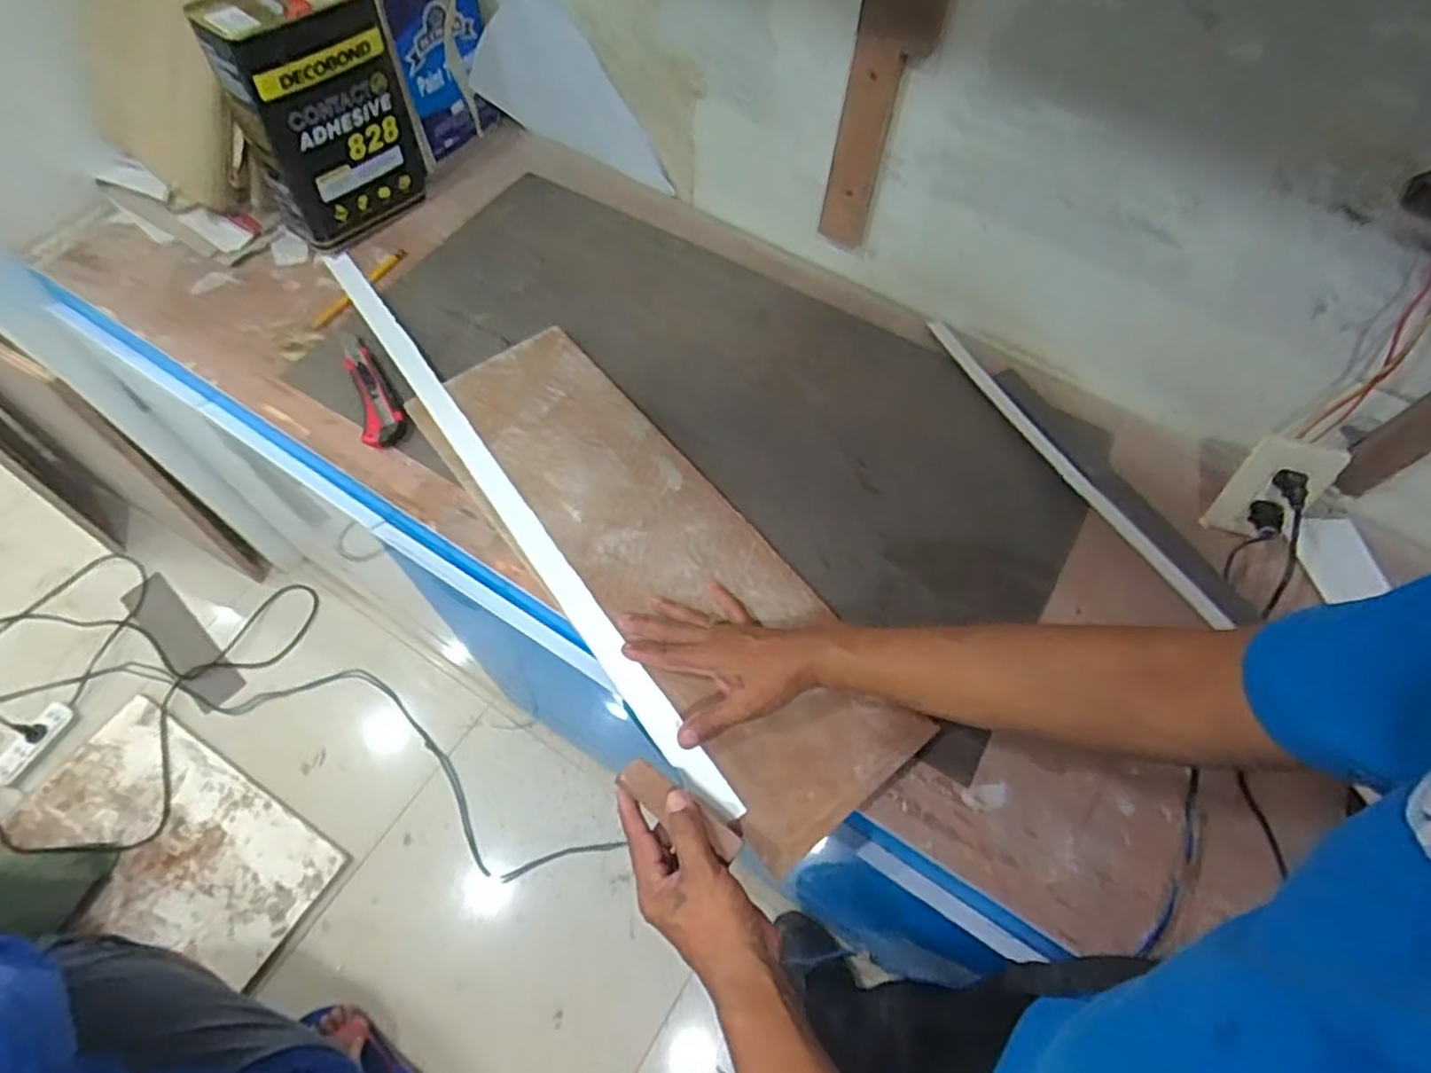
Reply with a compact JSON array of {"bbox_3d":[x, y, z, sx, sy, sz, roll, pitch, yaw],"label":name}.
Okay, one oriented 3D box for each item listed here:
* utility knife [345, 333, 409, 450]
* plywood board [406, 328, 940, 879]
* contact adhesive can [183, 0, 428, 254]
[{"bbox_3d":[-0.386,-0.171,0.798,0.046,0.029,0.178,-20,65,-13],"label":"utility knife"},{"bbox_3d":[-0.073,0.011,0.702,0.189,0.015,0.595,-35,67,-19],"label":"plywood board"},{"bbox_3d":[-0.458,-0.496,0.853,0.087,0.254,0.191,34,66,15],"label":"contact adhesive can"}]

